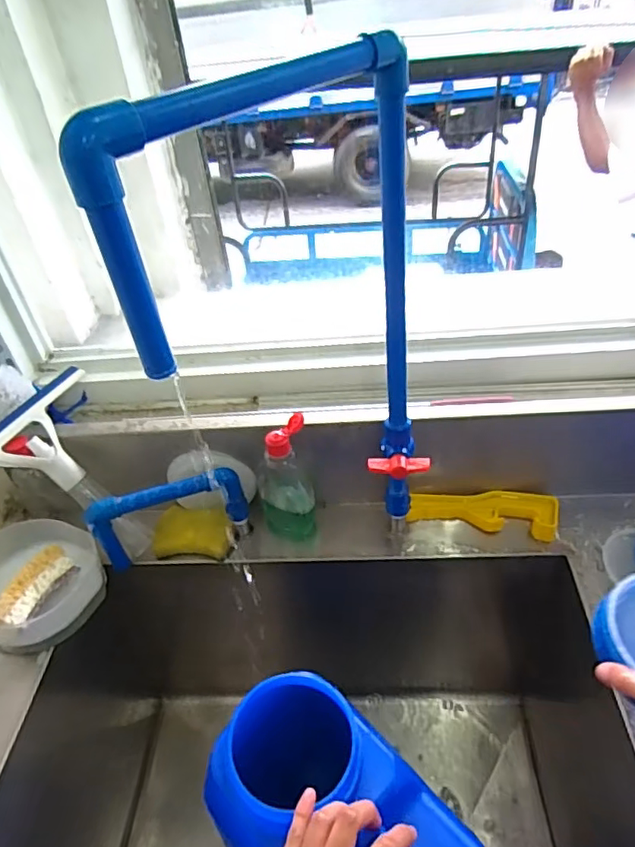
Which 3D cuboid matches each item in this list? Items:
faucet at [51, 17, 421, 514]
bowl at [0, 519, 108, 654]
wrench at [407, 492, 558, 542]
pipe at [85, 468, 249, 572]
[{"bbox_3d":[-0.008,-0.032,0.474,0.257,0.466,0.047,-31,46,-25],"label":"faucet"},{"bbox_3d":[-0.342,0.185,0.672,0.147,0.082,0.145,-4,41,3],"label":"bowl"},{"bbox_3d":[0.214,0.110,0.722,0.184,0.012,0.058,6,64,11],"label":"wrench"},{"bbox_3d":[-0.179,0.118,0.694,0.181,0.117,0.026,-14,41,-8],"label":"pipe"}]

